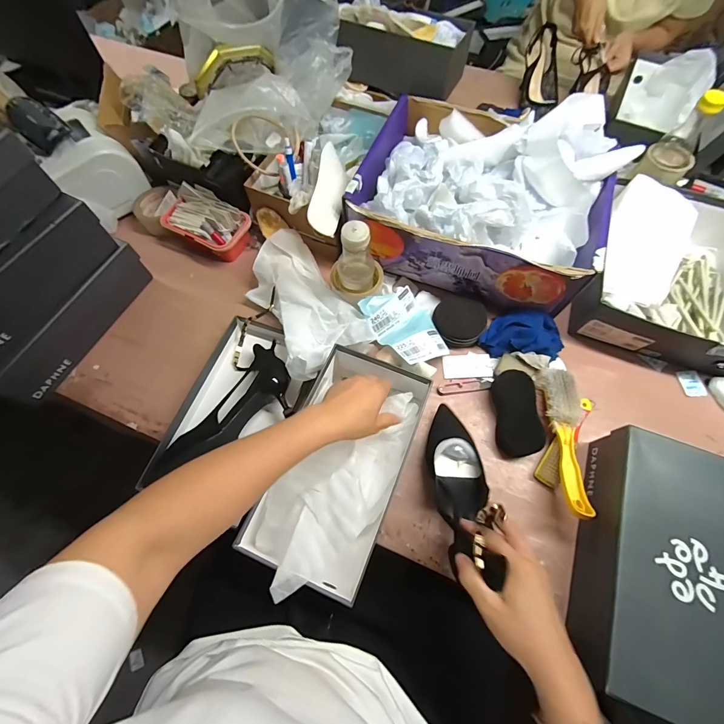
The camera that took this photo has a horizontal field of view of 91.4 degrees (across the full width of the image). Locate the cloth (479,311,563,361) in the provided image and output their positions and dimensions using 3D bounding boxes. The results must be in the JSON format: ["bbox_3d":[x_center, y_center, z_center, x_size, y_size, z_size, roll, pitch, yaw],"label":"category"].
[{"bbox_3d":[0.276,-0.050,0.611,0.132,0.049,0.086,7,66,3],"label":"cloth"}]

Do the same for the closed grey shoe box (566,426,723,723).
[{"bbox_3d":[0.375,0.255,0.444,0.171,0.098,0.294,21,68,9],"label":"closed grey shoe box"}]

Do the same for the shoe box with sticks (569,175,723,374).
[{"bbox_3d":[0.553,-0.185,0.634,0.249,0.094,0.371,19,68,9],"label":"shoe box with sticks"}]

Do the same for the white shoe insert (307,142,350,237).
[{"bbox_3d":[-0.056,-0.299,0.613,0.058,0.015,0.169,19,72,-32],"label":"white shoe insert"}]

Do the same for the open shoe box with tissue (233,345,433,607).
[{"bbox_3d":[-0.031,0.138,0.482,0.151,0.097,0.314,23,59,10],"label":"open shoe box with tissue"}]

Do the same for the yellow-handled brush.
[{"bbox_3d":[0.305,0.110,0.526,0.047,0.054,0.225,4,66,2],"label":"yellow-handled brush"}]

